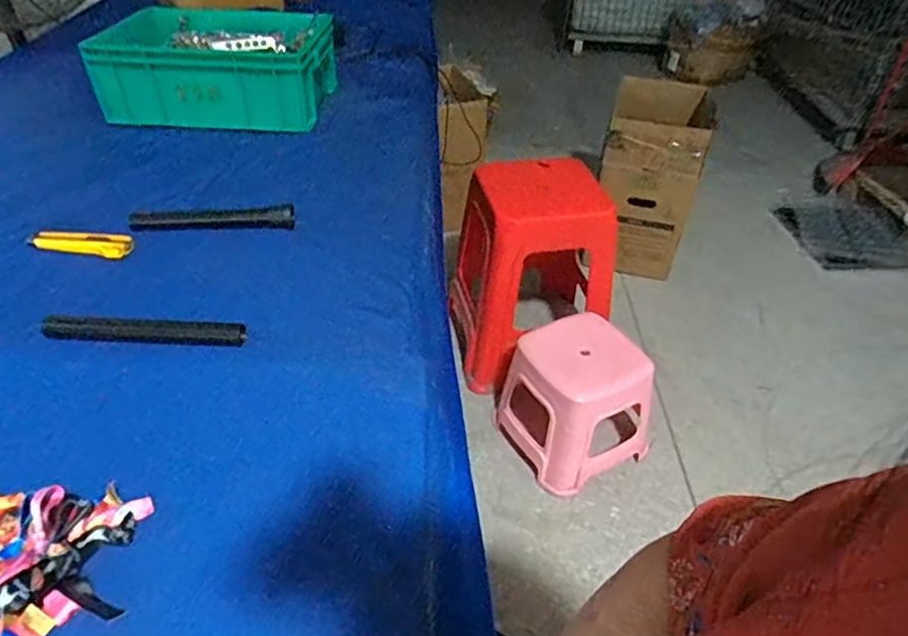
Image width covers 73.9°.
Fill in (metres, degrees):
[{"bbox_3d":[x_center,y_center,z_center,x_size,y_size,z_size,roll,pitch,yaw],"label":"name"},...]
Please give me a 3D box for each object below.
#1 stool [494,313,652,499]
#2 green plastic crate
[{"bbox_3d":[0.286,0.179,1.382,0.293,0.266,0.252,-17,43,-21],"label":"stool"},{"bbox_3d":[-0.455,-0.491,1.208,0.407,0.159,0.284,5,39,3],"label":"green plastic crate"}]

